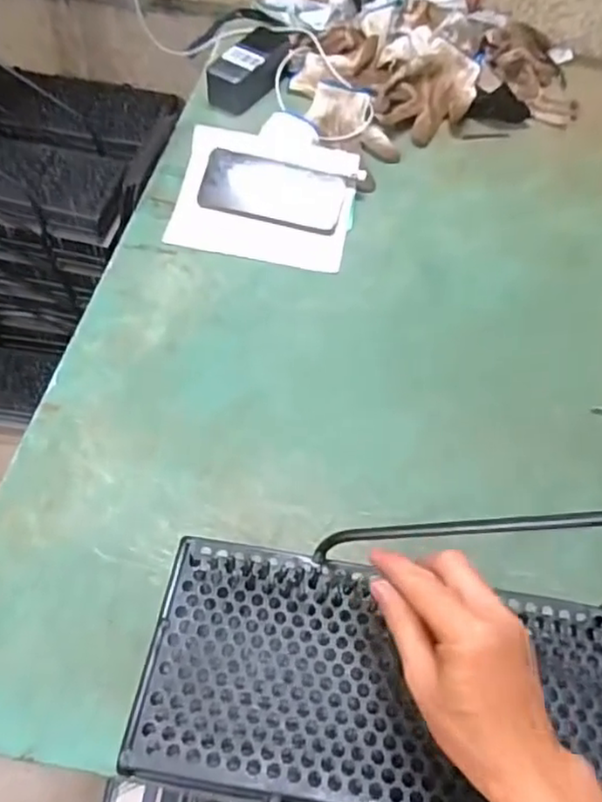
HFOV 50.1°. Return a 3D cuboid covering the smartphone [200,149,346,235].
[{"bbox_3d":[-0.033,-0.246,0.752,0.164,0.006,0.083,14,72,4],"label":"smartphone"}]

